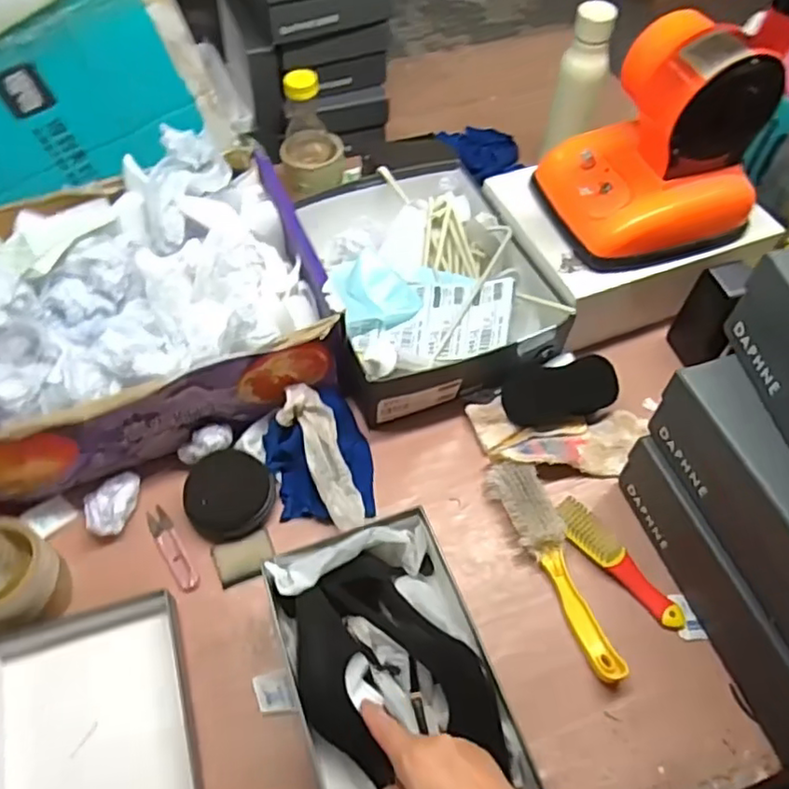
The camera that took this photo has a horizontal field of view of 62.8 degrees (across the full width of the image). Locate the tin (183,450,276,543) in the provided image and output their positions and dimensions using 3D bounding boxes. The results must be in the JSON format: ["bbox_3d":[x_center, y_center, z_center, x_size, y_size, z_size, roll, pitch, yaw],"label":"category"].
[{"bbox_3d":[-0.175,0.104,0.683,0.089,0.031,0.088,1,56,-1],"label":"tin"}]

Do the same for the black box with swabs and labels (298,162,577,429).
[{"bbox_3d":[0.029,-0.153,0.811,0.256,0.098,0.344,-16,58,-11],"label":"black box with swabs and labels"}]

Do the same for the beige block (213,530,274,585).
[{"bbox_3d":[-0.153,0.165,0.660,0.056,0.005,0.041,-21,59,-14],"label":"beige block"}]

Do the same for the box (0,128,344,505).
[{"bbox_3d":[-0.290,-0.101,0.717,0.399,0.161,0.315,-17,58,-12],"label":"box"}]

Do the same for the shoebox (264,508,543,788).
[{"bbox_3d":[0.011,0.262,0.546,0.169,0.092,0.291,-17,58,-12],"label":"shoebox"}]

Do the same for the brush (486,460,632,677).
[{"bbox_3d":[0.165,0.166,0.647,0.046,0.027,0.230,-20,59,-14],"label":"brush"}]

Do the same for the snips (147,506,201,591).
[{"bbox_3d":[-0.229,0.159,0.668,0.022,0.010,0.106,-28,61,-19],"label":"snips"}]

